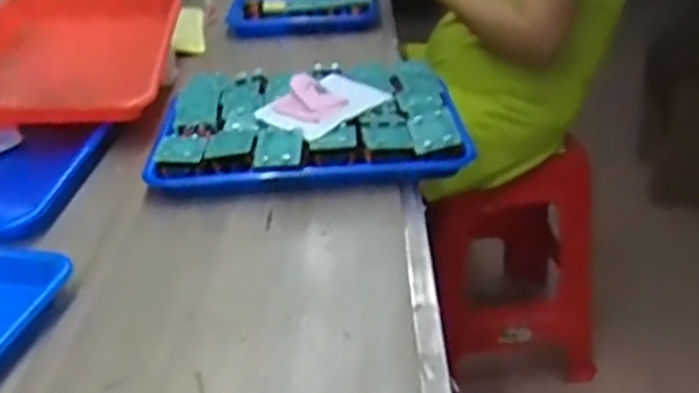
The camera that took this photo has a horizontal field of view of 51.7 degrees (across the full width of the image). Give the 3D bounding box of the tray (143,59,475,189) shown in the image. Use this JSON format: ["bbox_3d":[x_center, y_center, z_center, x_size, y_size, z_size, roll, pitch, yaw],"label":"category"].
[{"bbox_3d":[-0.042,-0.083,0.799,0.323,0.057,0.265,-5,30,-4],"label":"tray"}]

